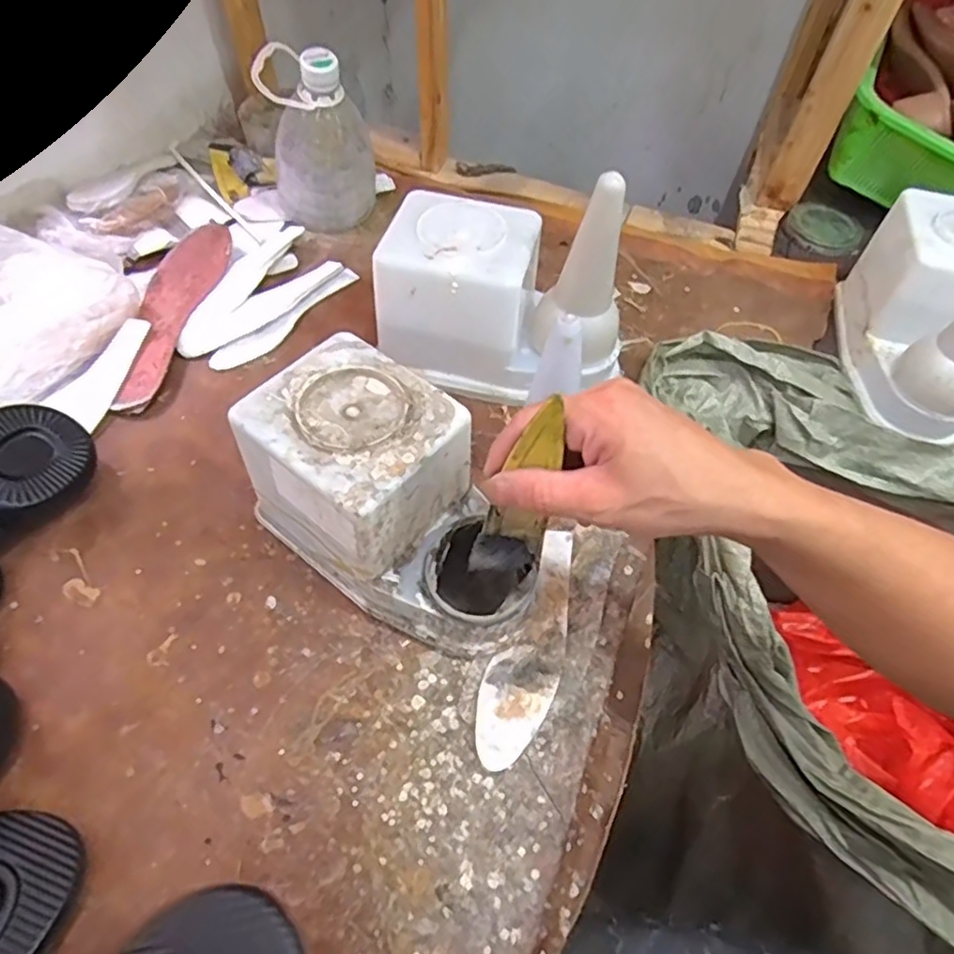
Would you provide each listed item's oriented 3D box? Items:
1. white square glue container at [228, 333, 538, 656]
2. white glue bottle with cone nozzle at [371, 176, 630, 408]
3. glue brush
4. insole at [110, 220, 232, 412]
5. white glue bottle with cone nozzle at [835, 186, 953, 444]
[{"bbox_3d":[-0.048,0.018,0.408,0.187,0.117,0.100,34,59,19],"label":"white square glue container"},{"bbox_3d":[0.024,-0.146,0.506,0.191,0.150,0.099,13,55,5],"label":"white glue bottle with cone nozzle"},{"bbox_3d":[0.024,0.012,0.334,0.035,0.111,0.014,10,47,-6],"label":"glue brush"},{"bbox_3d":[-0.273,-0.145,0.565,0.067,0.007,0.217,4,58,14],"label":"insole"},{"bbox_3d":[0.379,-0.152,0.521,0.089,0.174,0.177,16,55,8],"label":"white glue bottle with cone nozzle"}]

